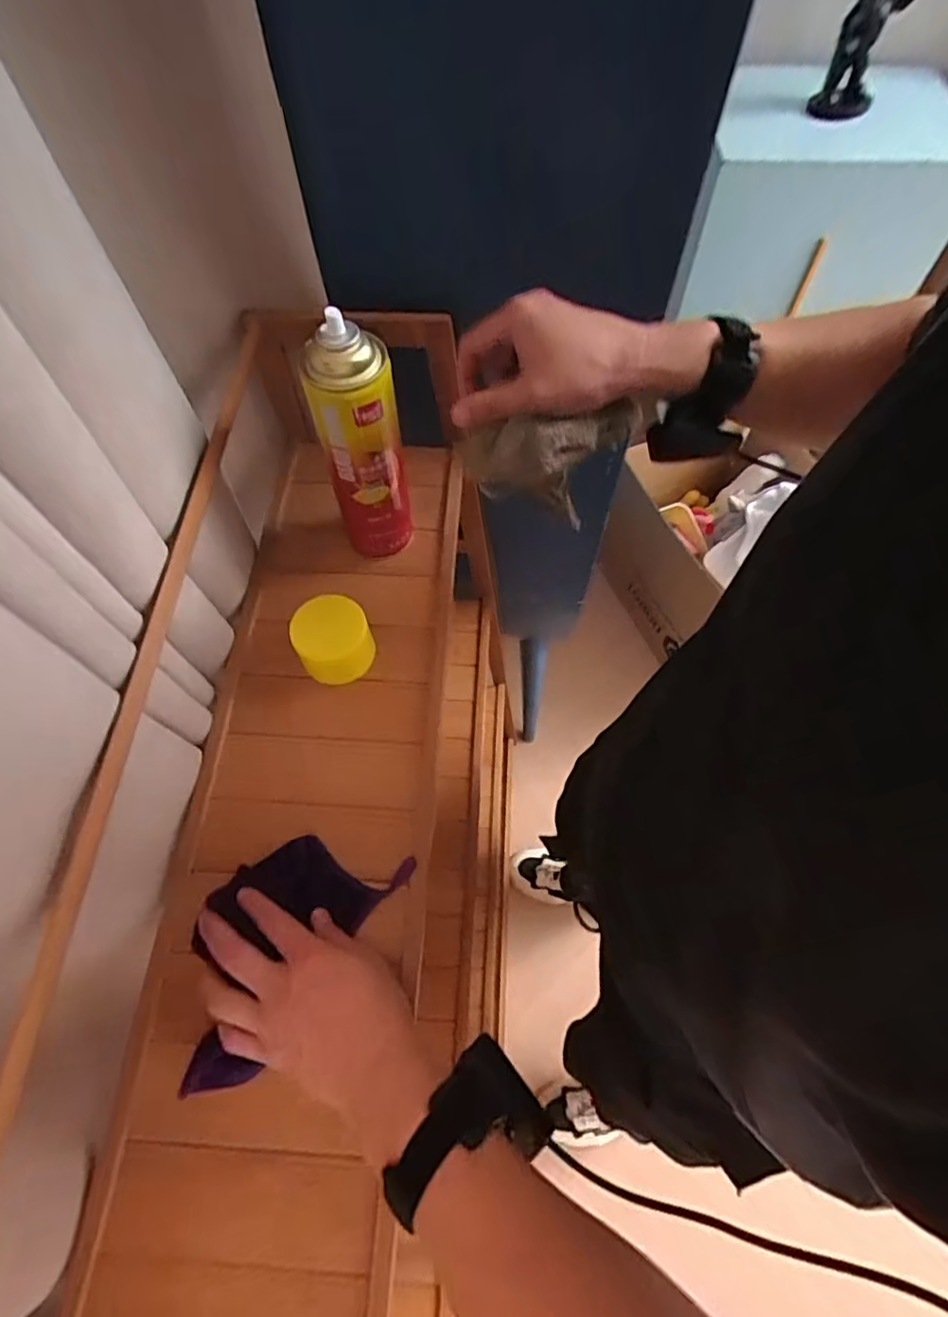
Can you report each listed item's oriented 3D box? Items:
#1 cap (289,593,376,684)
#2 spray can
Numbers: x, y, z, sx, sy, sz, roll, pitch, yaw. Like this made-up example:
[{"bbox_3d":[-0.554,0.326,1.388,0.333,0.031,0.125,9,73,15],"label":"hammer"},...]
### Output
[{"bbox_3d":[-0.130,-0.017,0.574,0.067,0.058,0.067,0,63,0],"label":"cap"},{"bbox_3d":[-0.098,-0.185,0.551,0.065,0.245,0.062,0,63,0],"label":"spray can"}]

